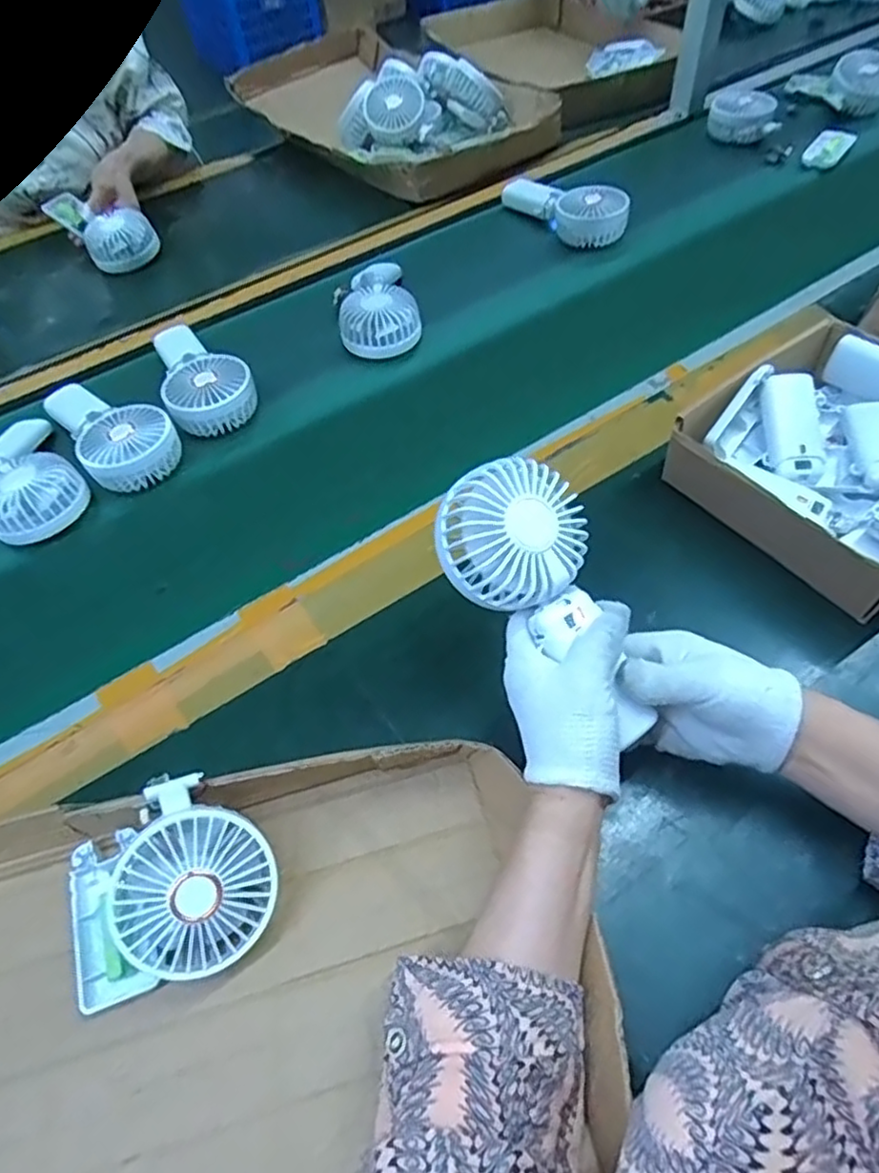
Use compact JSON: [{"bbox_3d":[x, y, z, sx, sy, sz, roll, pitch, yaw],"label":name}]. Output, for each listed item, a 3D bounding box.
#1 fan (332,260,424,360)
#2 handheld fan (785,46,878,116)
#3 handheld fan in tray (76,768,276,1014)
[{"bbox_3d":[-0.070,-0.307,0.731,0.086,0.040,0.120,-10,57,-4],"label":"fan"},{"bbox_3d":[0.609,-0.767,1.002,0.060,0.084,0.157,-30,58,-13],"label":"handheld fan"},{"bbox_3d":[-0.162,0.176,0.387,0.125,0.071,0.099,-16,57,-8],"label":"handheld fan in tray"}]

